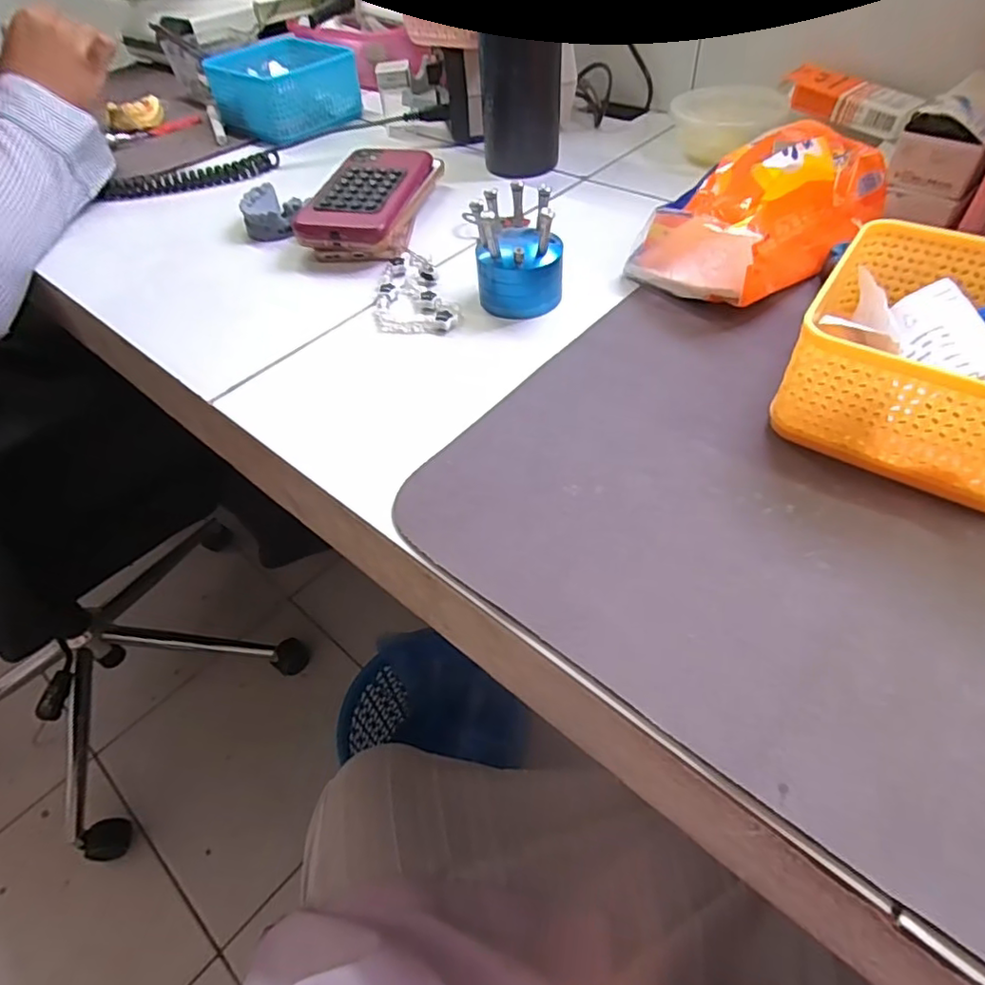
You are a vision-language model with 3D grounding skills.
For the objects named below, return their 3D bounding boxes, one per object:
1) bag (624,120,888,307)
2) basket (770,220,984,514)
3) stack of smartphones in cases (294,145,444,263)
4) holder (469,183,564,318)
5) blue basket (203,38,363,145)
[{"bbox_3d":[0.192,-0.197,0.409,0.173,0.071,0.094,-33,55,-20],"label":"bag"},{"bbox_3d":[0.229,-0.071,0.299,0.132,0.064,0.134,25,57,24],"label":"basket"},{"bbox_3d":[-0.101,-0.248,0.503,0.083,0.035,0.146,4,51,9],"label":"stack of smartphones in cases"},{"bbox_3d":[0.019,-0.163,0.398,0.058,0.068,0.056,-1,50,5],"label":"holder"},{"bbox_3d":[-0.234,-0.470,0.685,0.124,0.065,0.151,31,58,28],"label":"blue basket"}]

